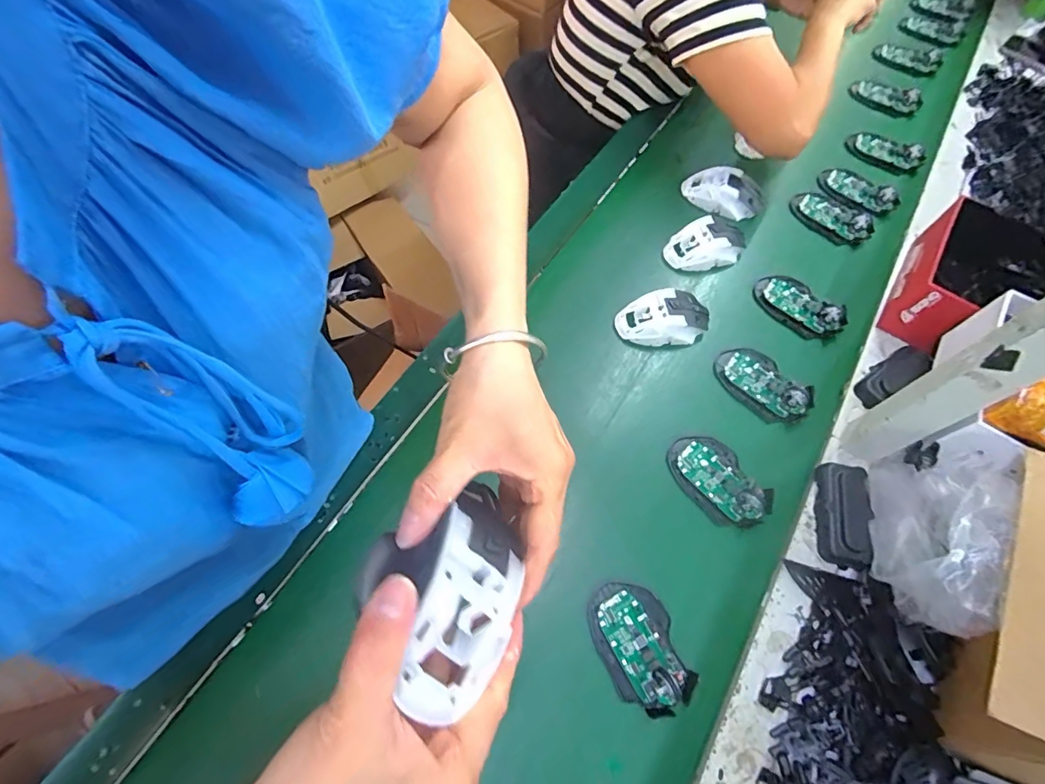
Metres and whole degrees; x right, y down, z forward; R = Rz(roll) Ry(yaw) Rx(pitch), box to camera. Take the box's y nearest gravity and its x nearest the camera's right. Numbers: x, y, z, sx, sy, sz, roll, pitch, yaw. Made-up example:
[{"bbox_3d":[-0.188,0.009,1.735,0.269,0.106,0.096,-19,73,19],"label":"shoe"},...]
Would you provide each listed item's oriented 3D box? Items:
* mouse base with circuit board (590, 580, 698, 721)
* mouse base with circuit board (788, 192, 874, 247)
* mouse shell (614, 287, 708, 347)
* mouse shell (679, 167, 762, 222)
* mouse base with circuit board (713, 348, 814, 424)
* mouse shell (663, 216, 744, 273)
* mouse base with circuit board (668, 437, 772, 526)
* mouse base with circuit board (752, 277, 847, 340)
[{"bbox_3d":[0.109,0.237,0.463,0.073,0.021,0.112,-23,64,-13],"label":"mouse base with circuit board"},{"bbox_3d":[0.452,-0.257,0.728,0.116,0.015,0.061,38,67,19],"label":"mouse base with circuit board"},{"bbox_3d":[0.177,-0.092,0.628,0.113,0.040,0.064,-9,61,-6],"label":"mouse shell"},{"bbox_3d":[0.296,-0.297,0.737,0.111,0.041,0.067,35,66,17],"label":"mouse shell"},{"bbox_3d":[0.287,-0.011,0.594,0.067,0.019,0.110,-31,66,-17],"label":"mouse base with circuit board"},{"bbox_3d":[0.255,-0.205,0.688,0.117,0.038,0.064,-10,62,-6],"label":"mouse shell"},{"bbox_3d":[0.214,0.094,0.539,0.073,0.022,0.114,-33,66,-17],"label":"mouse base with circuit board"},{"bbox_3d":[0.361,-0.113,0.649,0.114,0.019,0.065,40,68,19],"label":"mouse base with circuit board"}]

